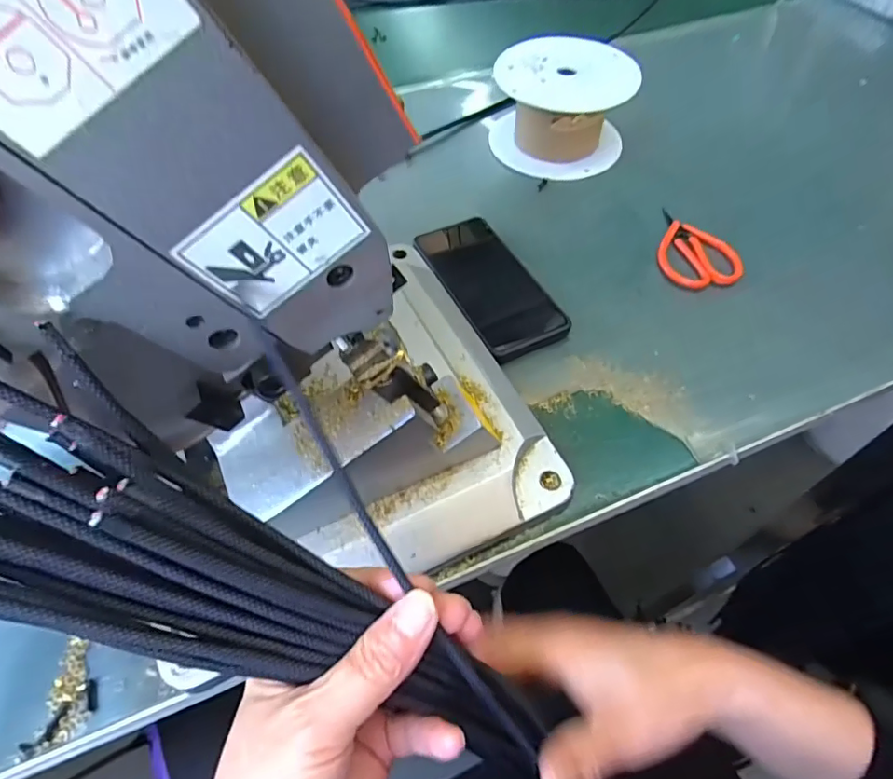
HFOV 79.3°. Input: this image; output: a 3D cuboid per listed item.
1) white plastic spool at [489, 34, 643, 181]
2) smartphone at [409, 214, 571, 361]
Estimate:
[{"bbox_3d":[0.124,-0.310,0.585,0.149,0.092,0.134,10,55,7],"label":"white plastic spool"},{"bbox_3d":[0.037,-0.097,0.481,0.079,0.017,0.168,-21,57,-14],"label":"smartphone"}]

